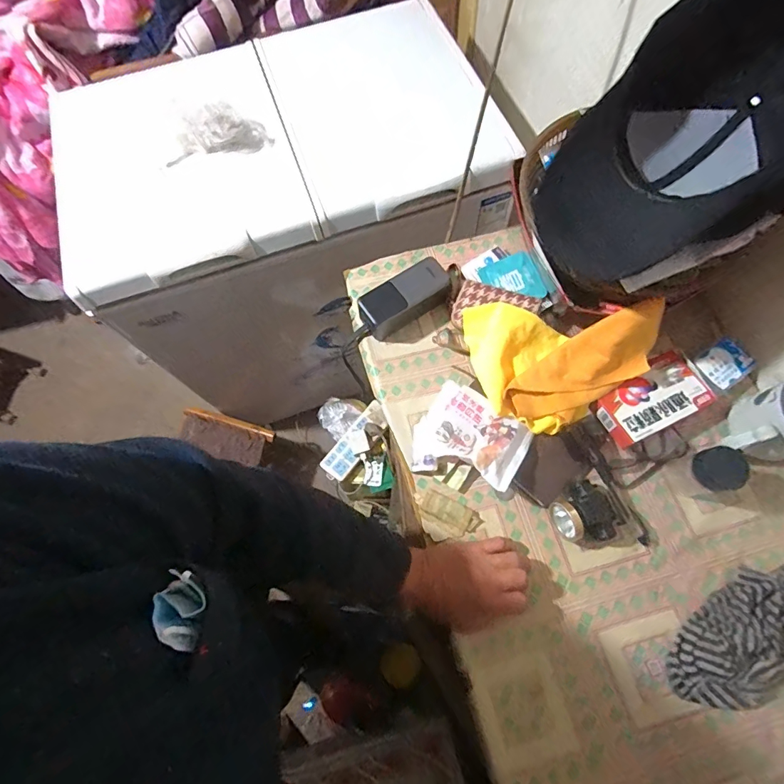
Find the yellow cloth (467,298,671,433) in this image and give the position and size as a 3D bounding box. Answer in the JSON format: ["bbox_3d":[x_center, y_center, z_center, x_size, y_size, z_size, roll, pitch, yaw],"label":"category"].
[{"bbox_3d":[0.193,-0.038,0.531,0.225,0.087,0.149,16,72,8],"label":"yellow cloth"}]

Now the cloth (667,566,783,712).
[{"bbox_3d":[0.400,0.274,0.477,0.194,0.028,0.103,-36,73,-10],"label":"cloth"}]

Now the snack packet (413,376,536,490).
[{"bbox_3d":[0.095,0.065,0.548,0.129,0.053,0.117,35,76,13],"label":"snack packet"}]

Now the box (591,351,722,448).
[{"bbox_3d":[0.333,0.009,0.566,0.146,0.037,0.087,-26,72,-7],"label":"box"}]

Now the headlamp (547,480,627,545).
[{"bbox_3d":[0.231,0.147,0.526,0.068,0.040,0.072,-20,71,-5],"label":"headlamp"}]

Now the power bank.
[{"bbox_3d":[0.019,-0.132,0.620,0.133,0.063,0.062,-29,72,-8],"label":"power bank"}]

